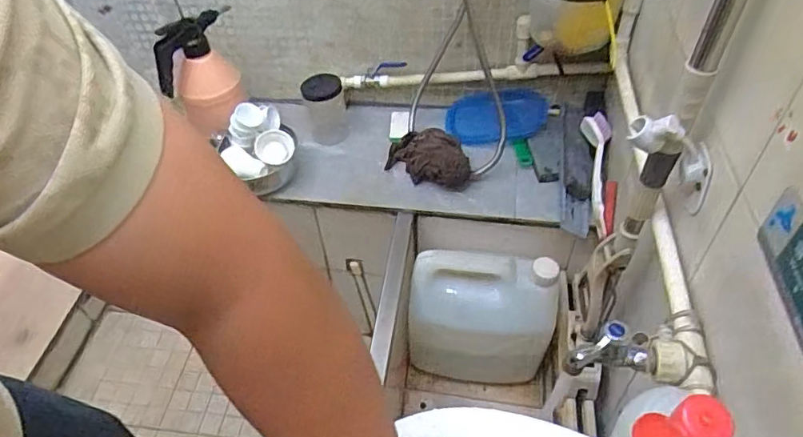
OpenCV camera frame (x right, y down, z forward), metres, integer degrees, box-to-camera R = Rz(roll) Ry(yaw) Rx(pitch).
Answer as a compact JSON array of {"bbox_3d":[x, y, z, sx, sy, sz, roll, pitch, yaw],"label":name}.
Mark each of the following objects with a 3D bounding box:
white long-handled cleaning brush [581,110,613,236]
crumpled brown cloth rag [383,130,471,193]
[{"bbox_3d":[0.348,-0.076,0.948,0.049,0.038,0.229,2,79,6],"label":"white long-handled cleaning brush"},{"bbox_3d":[0.048,-0.119,1.015,0.167,0.077,0.089,33,57,29],"label":"crumpled brown cloth rag"}]

